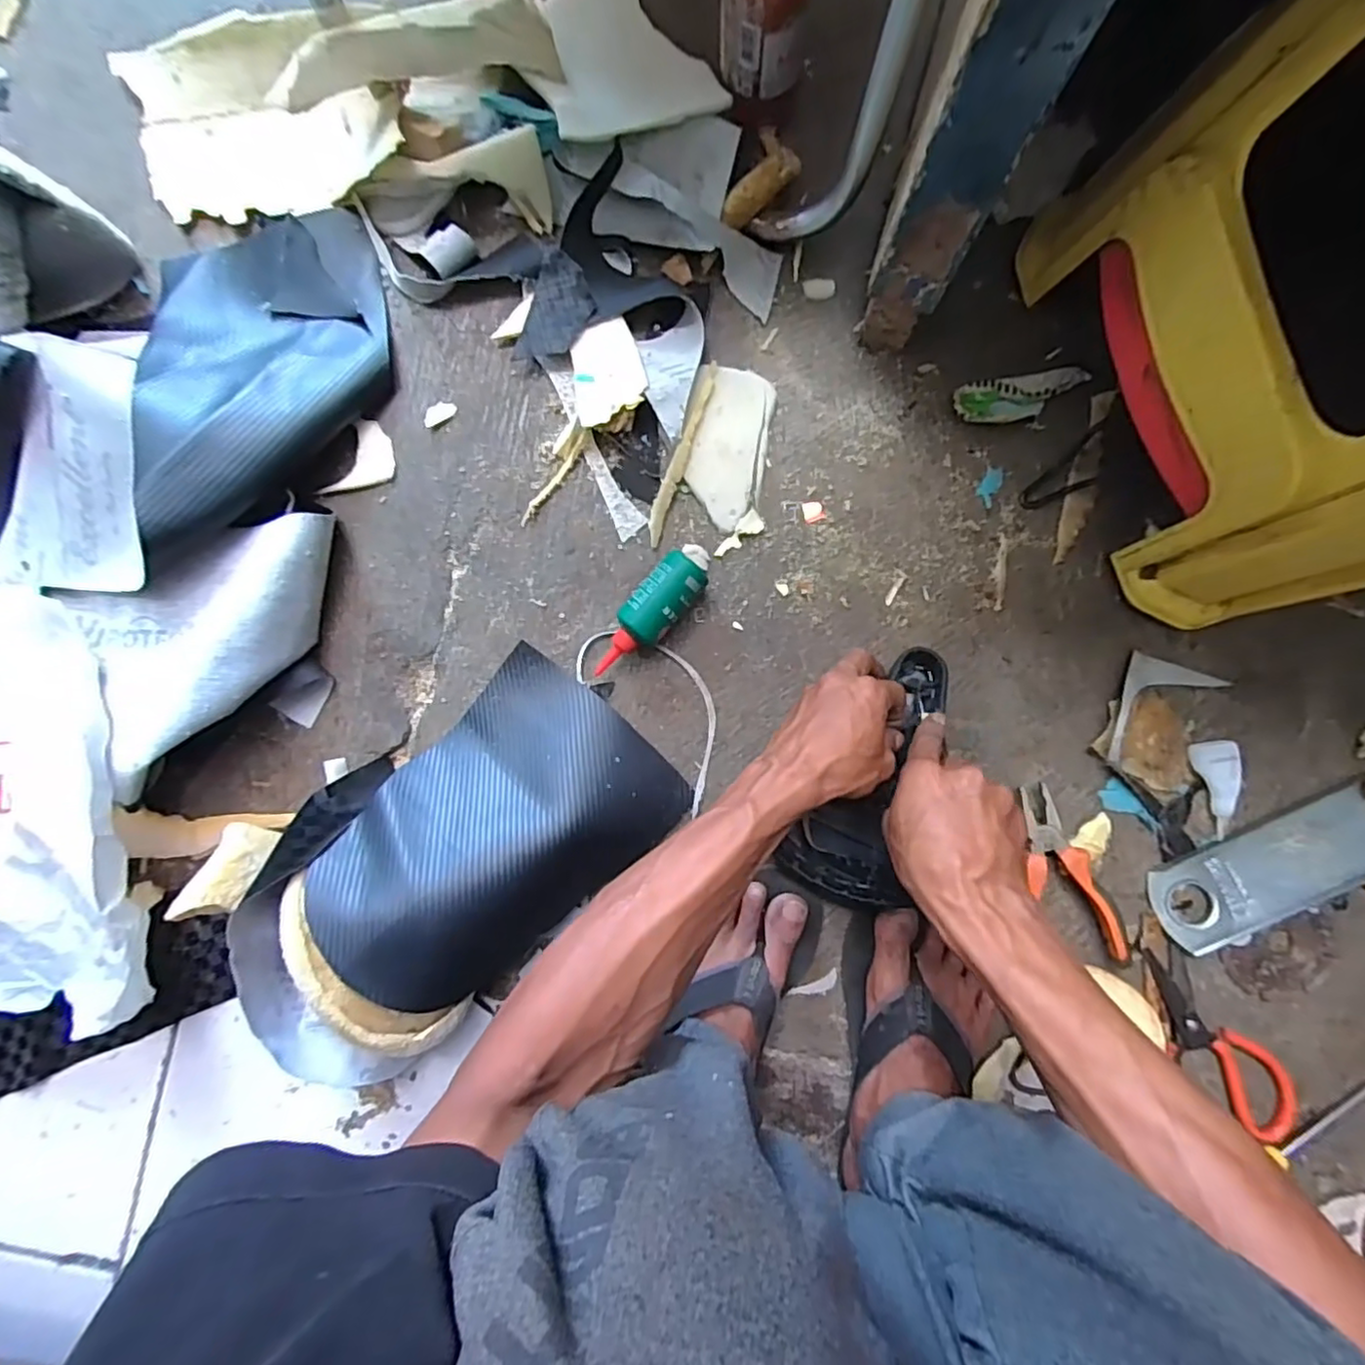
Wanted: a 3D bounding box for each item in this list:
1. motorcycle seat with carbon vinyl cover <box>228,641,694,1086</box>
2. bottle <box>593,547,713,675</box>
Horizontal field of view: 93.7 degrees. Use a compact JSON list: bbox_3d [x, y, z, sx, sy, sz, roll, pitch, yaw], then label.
[{"bbox_3d":[-0.181,0.135,0.499,0.335,0.111,0.205,-41,89,1],"label":"motorcycle seat with carbon vinyl cover"},{"bbox_3d":[-0.024,-0.058,0.532,0.042,0.039,0.137,40,90,1],"label":"bottle"}]

